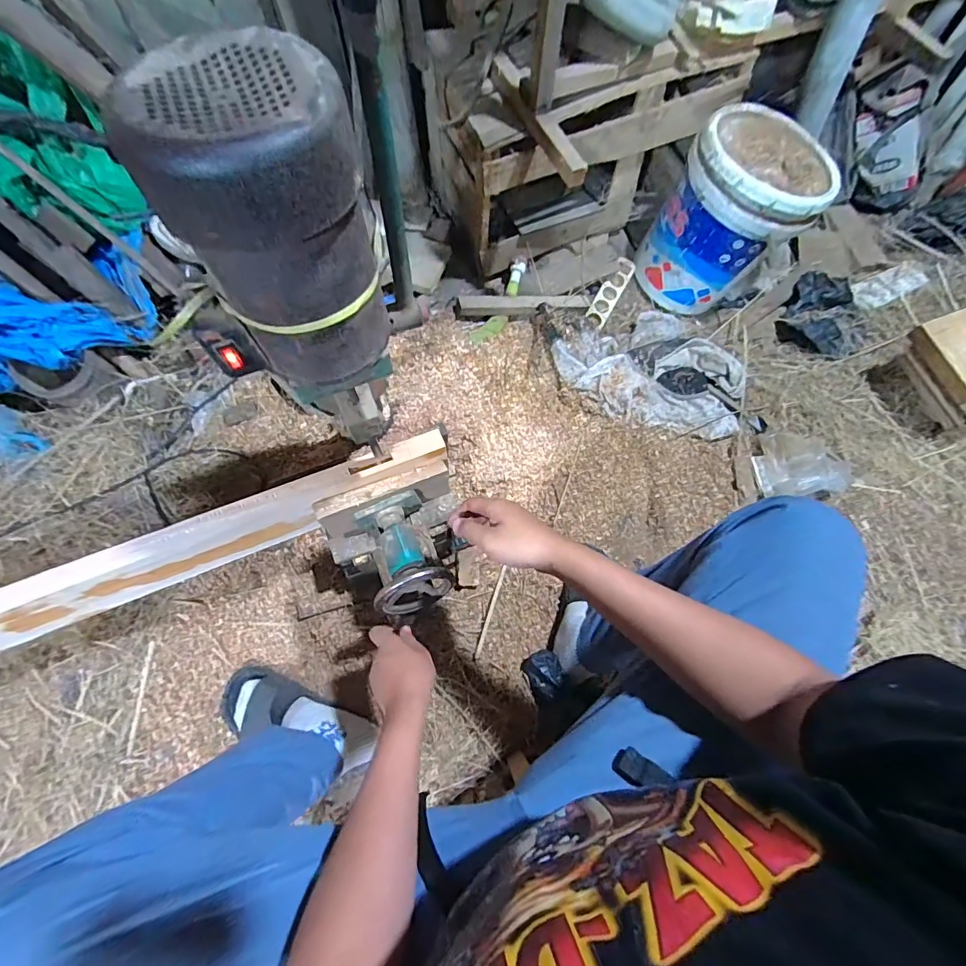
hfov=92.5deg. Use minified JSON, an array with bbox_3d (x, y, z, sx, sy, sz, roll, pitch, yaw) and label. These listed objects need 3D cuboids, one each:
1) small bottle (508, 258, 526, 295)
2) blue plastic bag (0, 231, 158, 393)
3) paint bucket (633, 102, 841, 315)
[{"bbox_3d":[0.084,-0.518,1.175,0.035,0.024,0.090,12,94,4],"label":"small bottle"},{"bbox_3d":[-0.924,-0.382,0.911,0.396,0.266,0.261,-17,69,-8],"label":"blue plastic bag"},{"bbox_3d":[0.581,-0.610,1.071,0.280,0.347,0.287,0,67,-1],"label":"paint bucket"}]

